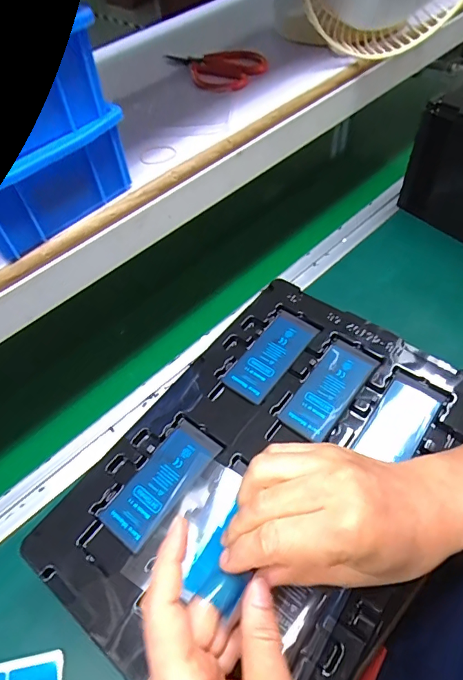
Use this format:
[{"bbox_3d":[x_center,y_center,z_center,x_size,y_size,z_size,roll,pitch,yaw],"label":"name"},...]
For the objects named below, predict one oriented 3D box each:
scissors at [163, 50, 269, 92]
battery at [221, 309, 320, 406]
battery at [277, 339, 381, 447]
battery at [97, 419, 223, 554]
[{"bbox_3d":[-0.025,-0.319,0.494,0.125,0.012,0.078,28,61,23],"label":"scissors"},{"bbox_3d":[0.037,0.013,0.401,0.046,0.007,0.098,31,62,27],"label":"battery"},{"bbox_3d":[0.086,0.042,0.372,0.045,0.006,0.097,30,61,26],"label":"battery"},{"bbox_3d":[-0.055,0.111,0.336,0.043,0.007,0.100,31,61,26],"label":"battery"}]

